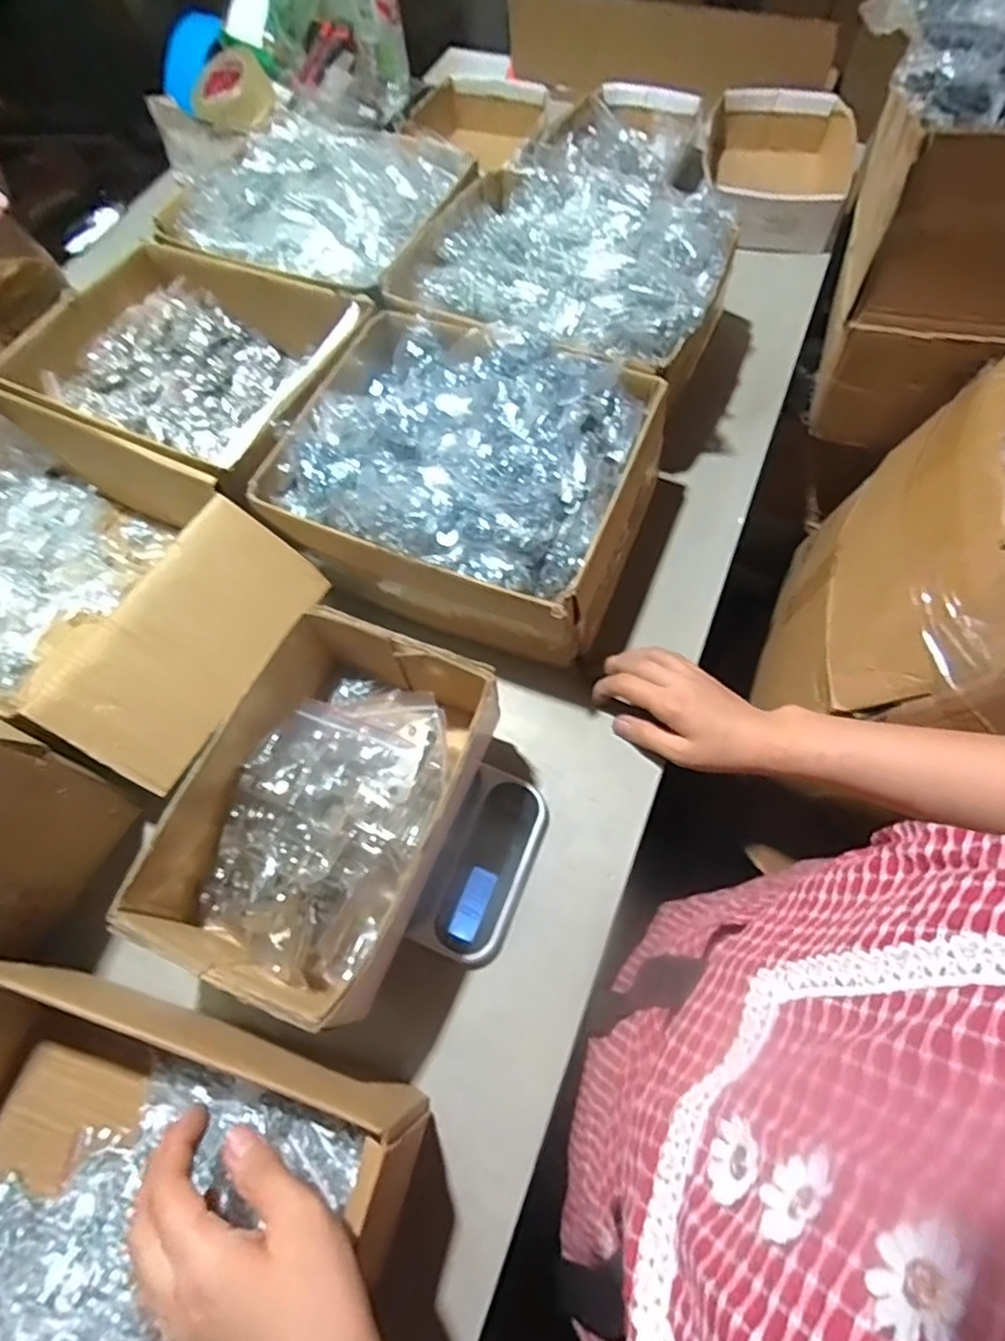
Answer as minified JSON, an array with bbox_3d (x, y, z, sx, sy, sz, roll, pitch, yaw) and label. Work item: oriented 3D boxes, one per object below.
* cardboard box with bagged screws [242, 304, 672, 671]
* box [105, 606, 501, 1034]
[{"bbox_3d":[-0.030,-0.186,0.601,0.312,0.130,0.266,19,67,12],"label":"cardboard box with bagged screws"},{"bbox_3d":[-0.125,0.101,0.481,0.168,0.105,0.246,20,67,13],"label":"box"}]

